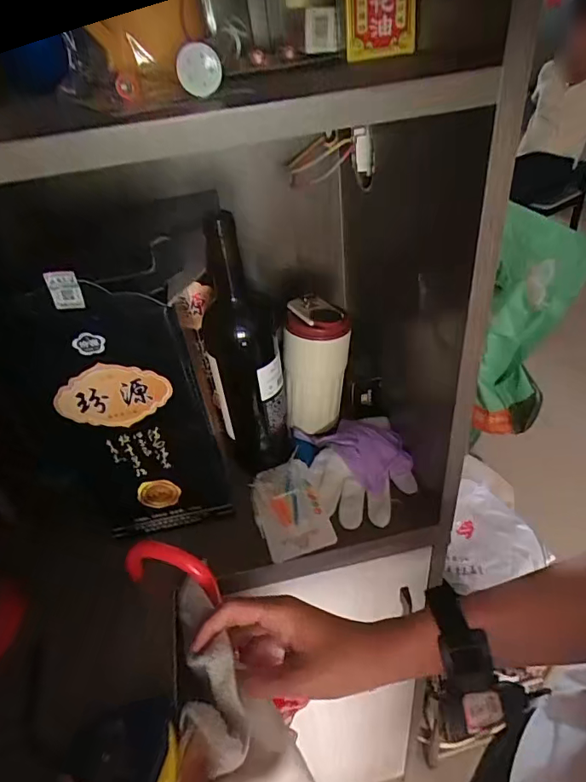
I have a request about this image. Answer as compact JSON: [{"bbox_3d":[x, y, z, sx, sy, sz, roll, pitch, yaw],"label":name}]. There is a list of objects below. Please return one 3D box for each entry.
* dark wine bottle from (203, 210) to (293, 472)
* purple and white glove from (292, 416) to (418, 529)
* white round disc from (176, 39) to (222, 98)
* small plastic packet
[{"bbox_3d":[-0.049,-0.042,0.512,0.079,0.282,0.088,-13,39,-7],"label":"dark wine bottle"},{"bbox_3d":[0.073,0.082,0.553,0.114,0.036,0.145,-8,38,-2],"label":"purple and white glove"},{"bbox_3d":[-0.051,-0.175,0.262,0.022,0.023,0.012,-13,39,-7],"label":"white round disc"},{"bbox_3d":[-0.004,0.125,0.522,0.071,0.020,0.108,-15,39,-10],"label":"small plastic packet"}]

